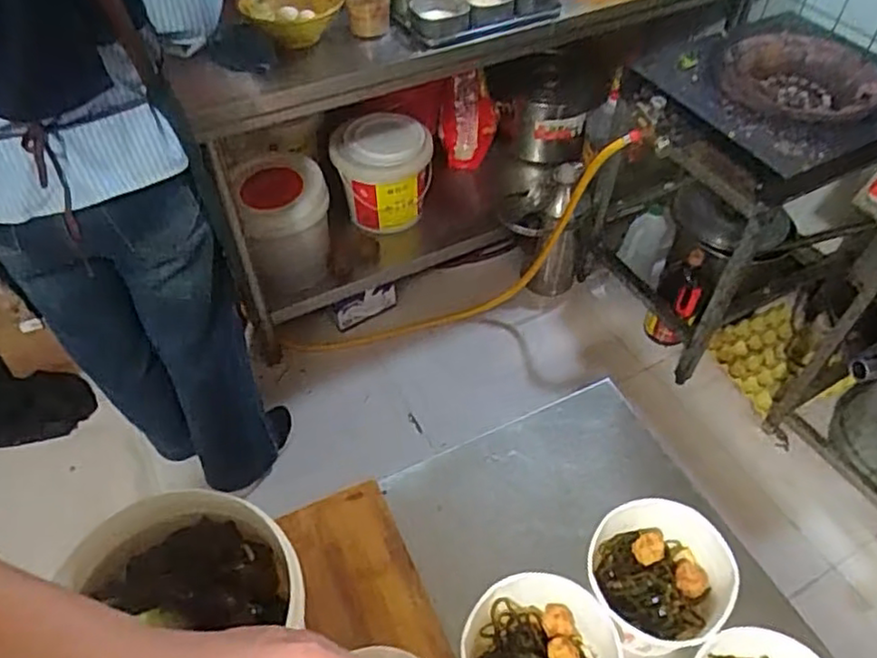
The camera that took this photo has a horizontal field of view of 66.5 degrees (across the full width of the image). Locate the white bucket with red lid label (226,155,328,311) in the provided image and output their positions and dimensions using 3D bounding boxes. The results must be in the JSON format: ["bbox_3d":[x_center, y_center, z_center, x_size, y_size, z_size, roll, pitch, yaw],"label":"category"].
[{"bbox_3d":[-0.353,-0.245,1.623,0.196,0.290,0.224,-14,52,-11],"label":"white bucket with red lid label"}]

